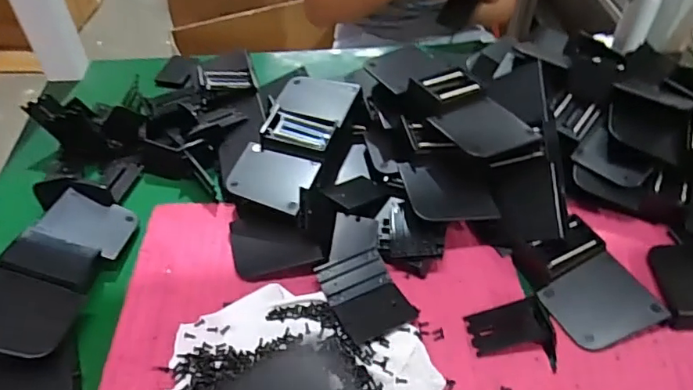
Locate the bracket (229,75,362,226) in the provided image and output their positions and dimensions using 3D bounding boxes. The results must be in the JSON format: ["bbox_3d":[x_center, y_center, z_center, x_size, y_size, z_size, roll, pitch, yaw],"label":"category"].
[{"bbox_3d":[-0.046,-0.055,0.478,0.078,0.024,0.171,11,48,11],"label":"bracket"}]

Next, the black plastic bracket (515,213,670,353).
[{"bbox_3d":[0.187,0.068,0.416,0.068,0.024,0.096,-18,50,-16],"label":"black plastic bracket"}]

